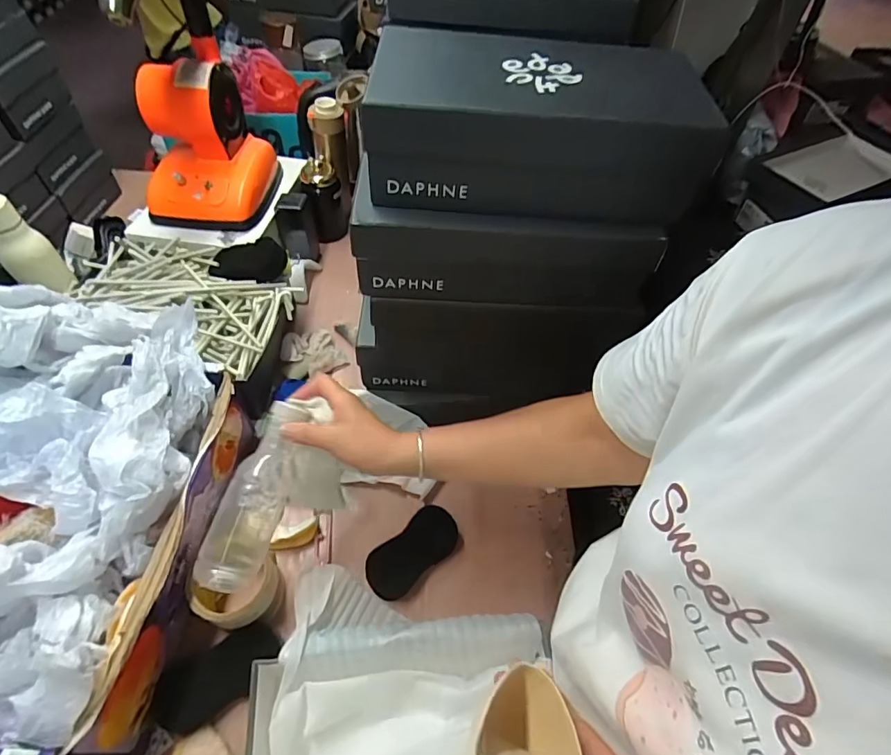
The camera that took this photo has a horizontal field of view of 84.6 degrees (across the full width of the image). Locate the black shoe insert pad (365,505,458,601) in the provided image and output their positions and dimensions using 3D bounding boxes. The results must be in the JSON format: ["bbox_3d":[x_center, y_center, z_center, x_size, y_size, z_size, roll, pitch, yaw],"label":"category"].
[{"bbox_3d":[-0.042,0.224,0.631,0.131,0.006,0.065,-37,81,-24],"label":"black shoe insert pad"}]

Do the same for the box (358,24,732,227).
[{"bbox_3d":[0.082,-0.240,0.461,0.296,0.106,0.153,4,53,-1],"label":"box"}]

